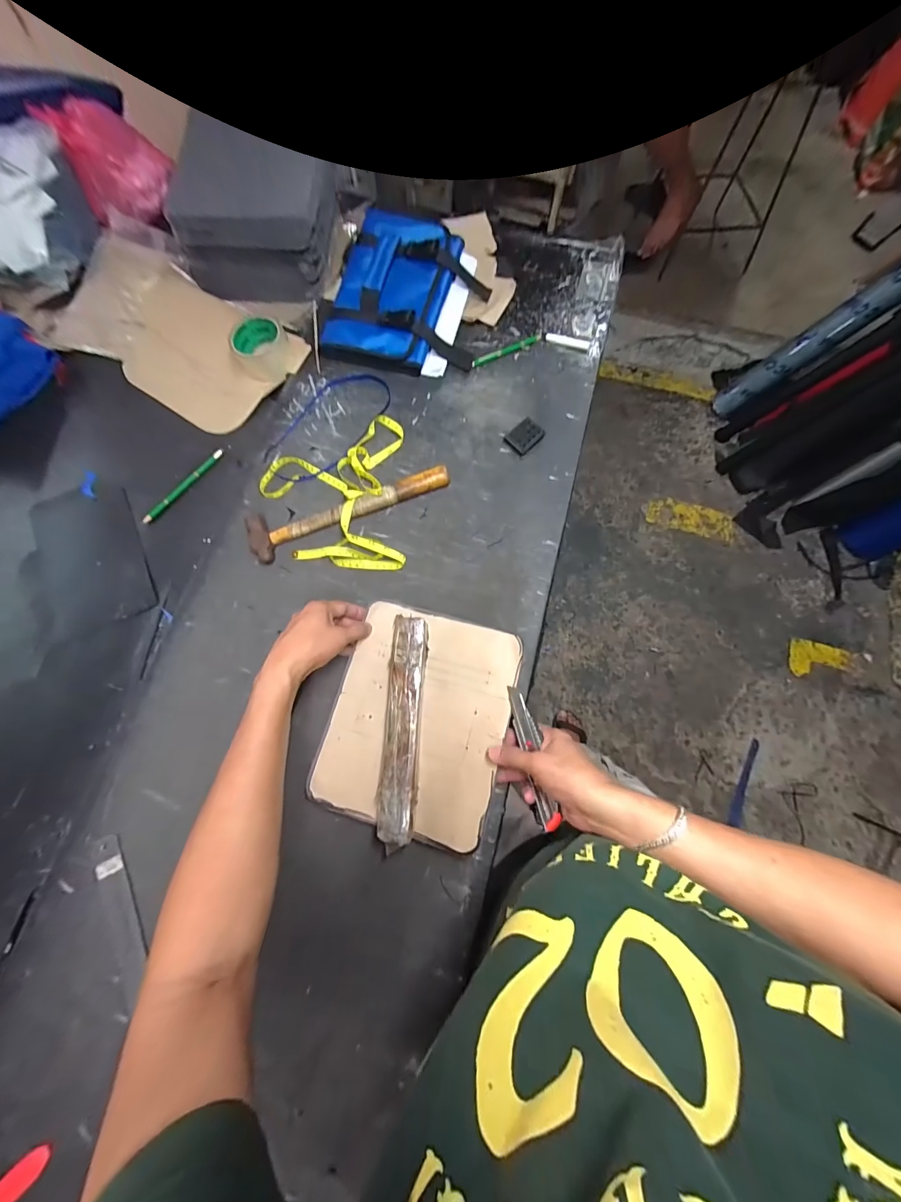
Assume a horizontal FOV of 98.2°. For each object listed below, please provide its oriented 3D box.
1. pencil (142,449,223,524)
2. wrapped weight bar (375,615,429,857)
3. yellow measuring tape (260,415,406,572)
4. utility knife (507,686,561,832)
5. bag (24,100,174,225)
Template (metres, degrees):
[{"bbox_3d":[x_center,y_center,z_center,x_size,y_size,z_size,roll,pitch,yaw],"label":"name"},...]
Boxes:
[{"bbox_3d":[-0.420,-0.182,0.614,0.014,0.011,0.159,39,80,6],"label":"pencil"},{"bbox_3d":[-0.059,0.151,0.480,0.047,0.031,0.261,4,78,-1],"label":"wrapped weight bar"},{"bbox_3d":[-0.179,-0.167,0.586,0.208,0.022,0.250,-2,78,-2],"label":"yellow measuring tape"},{"bbox_3d":[0.095,0.178,0.457,0.024,0.021,0.157,-10,66,-1],"label":"utility knife"},{"bbox_3d":[-0.650,-0.857,0.756,0.170,0.099,0.189,-28,80,-7],"label":"bag"}]

